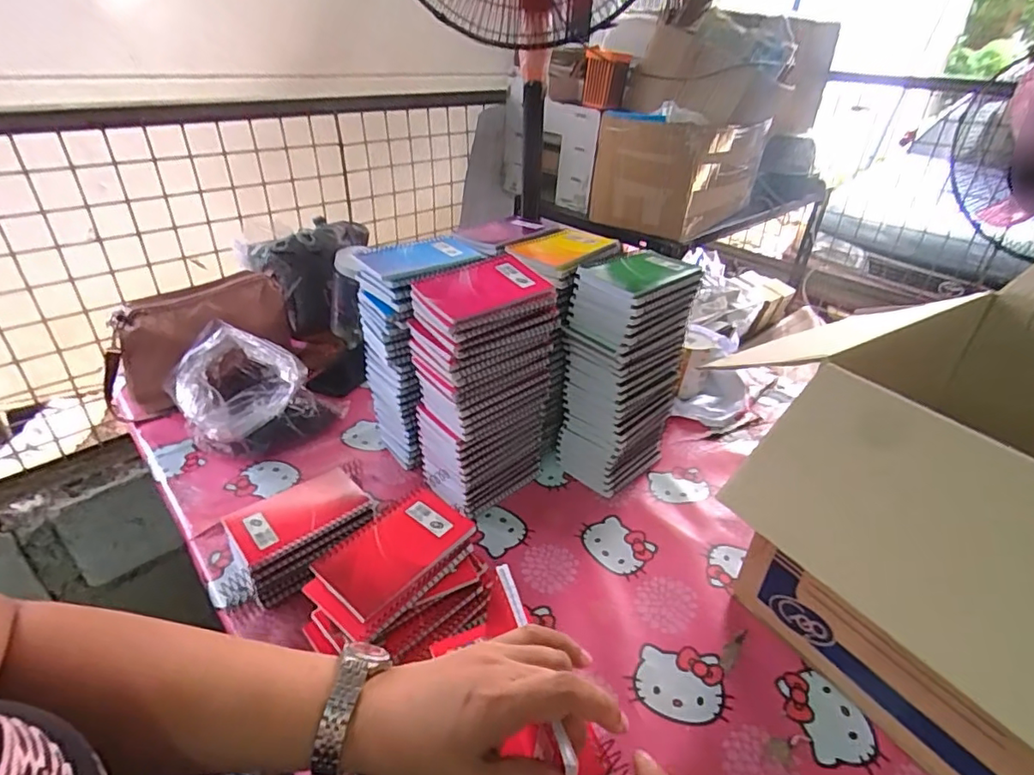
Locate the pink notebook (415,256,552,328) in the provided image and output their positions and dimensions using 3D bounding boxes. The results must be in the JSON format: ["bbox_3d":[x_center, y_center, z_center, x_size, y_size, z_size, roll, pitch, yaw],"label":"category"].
[{"bbox_3d":[-0.039,-0.108,0.580,0.134,0.010,0.102,-25,51,-34],"label":"pink notebook"}]

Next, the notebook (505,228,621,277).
[{"bbox_3d":[0.057,-0.176,0.690,0.098,0.012,0.141,26,40,32],"label":"notebook"}]

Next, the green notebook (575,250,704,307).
[{"bbox_3d":[0.146,-0.135,0.637,0.134,0.013,0.099,-22,40,-32],"label":"green notebook"}]

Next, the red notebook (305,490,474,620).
[{"bbox_3d":[-0.114,0.149,0.509,0.083,0.009,0.130,27,40,33],"label":"red notebook"}]

